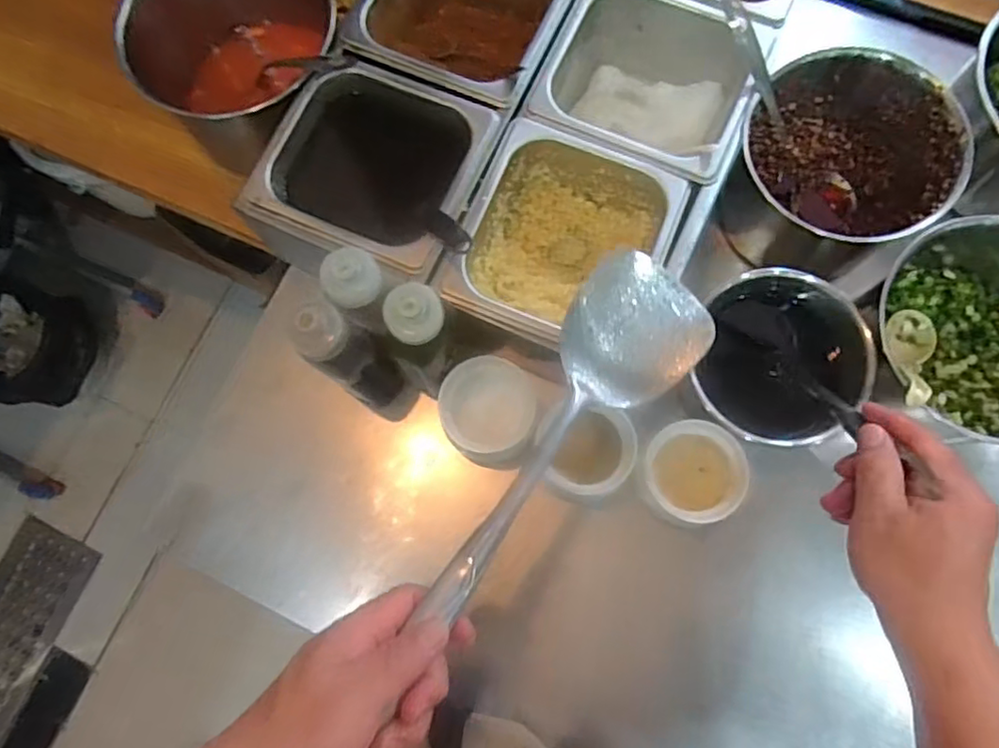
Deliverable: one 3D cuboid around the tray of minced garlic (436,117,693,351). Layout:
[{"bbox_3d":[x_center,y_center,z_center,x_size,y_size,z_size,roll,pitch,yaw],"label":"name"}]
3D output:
[{"bbox_3d":[0.055,-0.104,0.553,0.159,0.089,0.171,22,79,6],"label":"tray of minced garlic"}]

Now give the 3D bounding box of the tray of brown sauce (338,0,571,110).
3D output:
[{"bbox_3d":[-0.035,-0.325,0.616,0.180,0.095,0.167,26,79,7],"label":"tray of brown sauce"}]

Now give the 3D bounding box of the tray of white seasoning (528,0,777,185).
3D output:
[{"bbox_3d":[0.131,-0.250,0.597,0.172,0.103,0.160,26,79,7],"label":"tray of white seasoning"}]

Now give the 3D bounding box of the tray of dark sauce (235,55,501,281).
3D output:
[{"bbox_3d":[-0.106,-0.172,0.586,0.172,0.103,0.165,24,79,6],"label":"tray of dark sauce"}]

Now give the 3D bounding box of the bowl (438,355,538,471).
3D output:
[{"bbox_3d":[-0.009,0.035,0.571,0.080,0.070,0.092,10,78,3],"label":"bowl"}]

